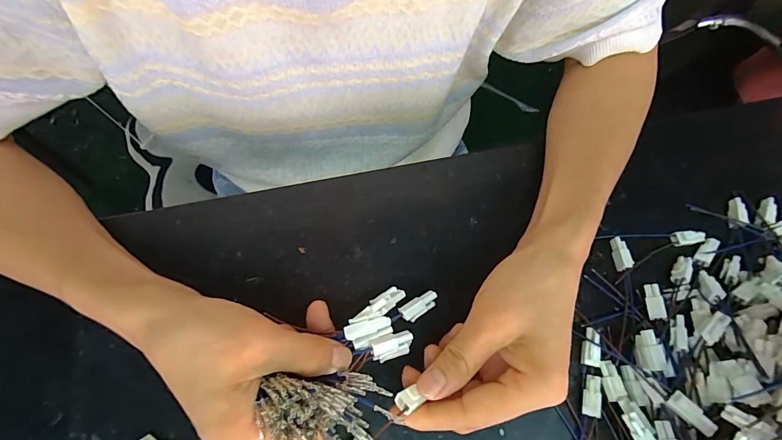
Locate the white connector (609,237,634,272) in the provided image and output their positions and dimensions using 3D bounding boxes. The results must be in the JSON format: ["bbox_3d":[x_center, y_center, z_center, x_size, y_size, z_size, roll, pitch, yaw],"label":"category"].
[{"bbox_3d":[0.176,0.026,0.297,0.010,0.008,0.026,-5,67,-6],"label":"white connector"}]

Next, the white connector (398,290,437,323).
[{"bbox_3d":[0.017,0.053,0.241,0.026,0.005,0.011,-32,72,-17],"label":"white connector"}]

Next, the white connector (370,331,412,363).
[{"bbox_3d":[0.001,0.073,0.224,0.025,0.009,0.014,-15,68,-11],"label":"white connector"}]

